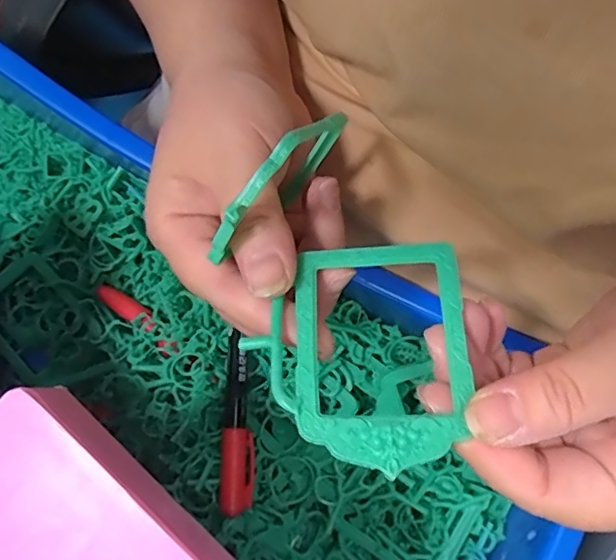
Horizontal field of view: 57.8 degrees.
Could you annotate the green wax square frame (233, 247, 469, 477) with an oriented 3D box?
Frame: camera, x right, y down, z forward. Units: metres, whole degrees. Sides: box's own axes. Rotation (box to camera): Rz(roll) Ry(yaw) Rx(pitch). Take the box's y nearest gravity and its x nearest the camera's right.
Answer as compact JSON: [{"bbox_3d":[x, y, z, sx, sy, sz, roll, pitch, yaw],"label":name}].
[{"bbox_3d":[0.015,0.020,0.166,0.062,0.004,0.069,1,63,3],"label":"green wax square frame"}]

